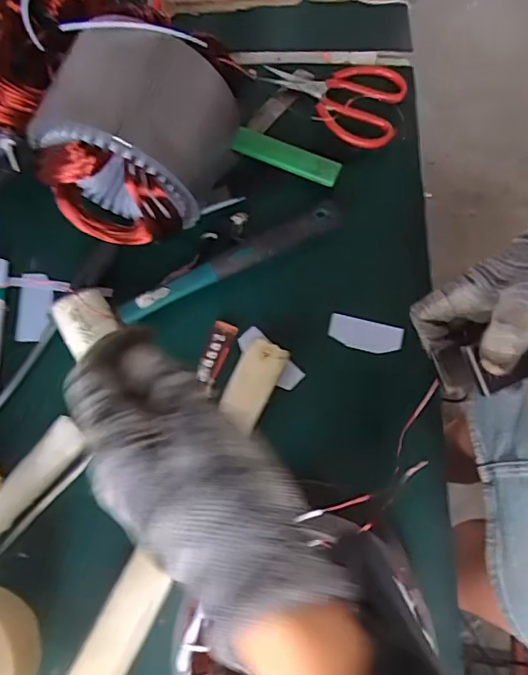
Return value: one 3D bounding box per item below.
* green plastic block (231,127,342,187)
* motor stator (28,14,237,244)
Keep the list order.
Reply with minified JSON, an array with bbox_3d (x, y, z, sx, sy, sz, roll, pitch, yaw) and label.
[{"bbox_3d":[0.023,-0.188,0.535,0.114,0.015,0.025,24,76,6],"label":"green plastic block"},{"bbox_3d":[-0.112,-0.168,0.457,0.146,0.151,0.142,13,75,3],"label":"motor stator"}]

